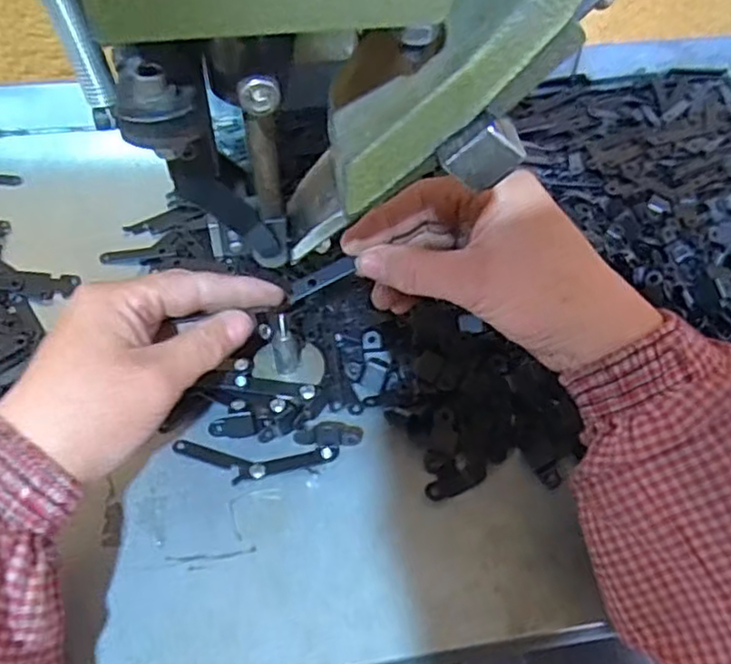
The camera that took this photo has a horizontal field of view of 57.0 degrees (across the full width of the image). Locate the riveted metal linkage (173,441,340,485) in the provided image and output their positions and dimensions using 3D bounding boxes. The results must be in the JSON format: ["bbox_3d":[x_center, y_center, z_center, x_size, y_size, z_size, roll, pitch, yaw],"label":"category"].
[{"bbox_3d":[-0.058,0.069,0.353,0.086,0.004,0.022,3,55,0],"label":"riveted metal linkage"}]

